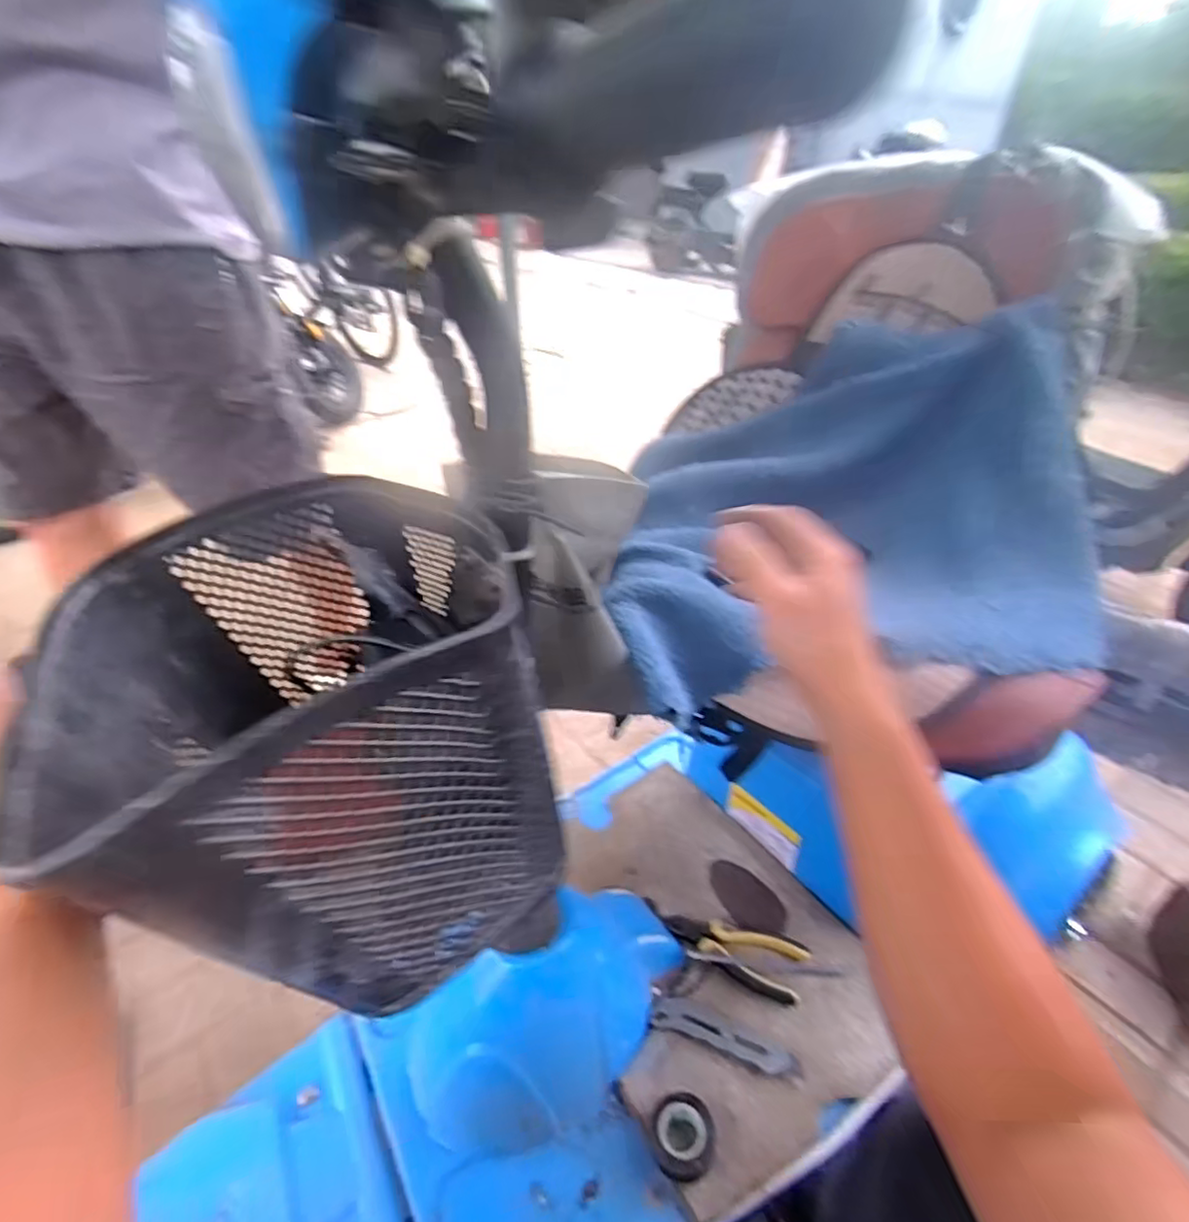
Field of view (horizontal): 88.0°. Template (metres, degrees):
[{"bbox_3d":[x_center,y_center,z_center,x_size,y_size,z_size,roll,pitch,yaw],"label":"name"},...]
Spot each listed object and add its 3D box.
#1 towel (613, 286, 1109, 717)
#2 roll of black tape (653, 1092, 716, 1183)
[{"bbox_3d":[0.228,-0.093,0.579,0.429,0.101,0.384,-4,63,10],"label":"towel"},{"bbox_3d":[0.078,0.471,0.549,0.057,0.036,0.061,11,38,12],"label":"roll of black tape"}]

